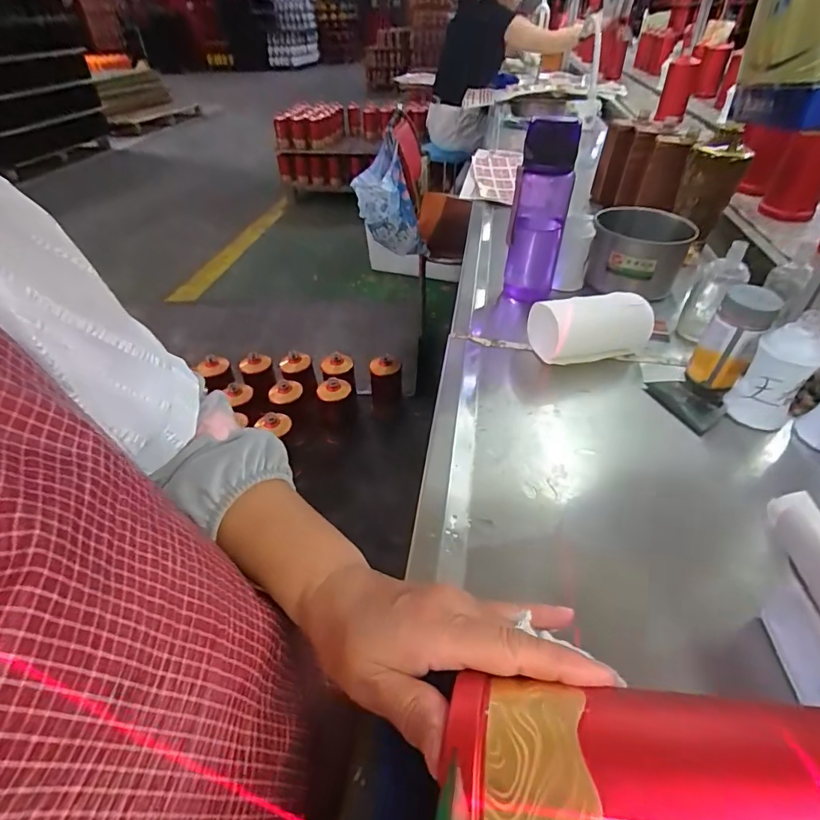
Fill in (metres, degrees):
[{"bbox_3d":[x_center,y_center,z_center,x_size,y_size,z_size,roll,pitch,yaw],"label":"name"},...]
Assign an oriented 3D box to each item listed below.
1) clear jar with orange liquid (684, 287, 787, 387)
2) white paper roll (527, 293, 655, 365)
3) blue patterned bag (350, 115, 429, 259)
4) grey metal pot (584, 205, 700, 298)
[{"bbox_3d":[0.351,-0.080,0.513,0.054,0.104,0.048,26,48,28],"label":"clear jar with orange liquid"},{"bbox_3d":[0.219,-0.100,0.575,0.140,0.061,0.065,-7,41,-6],"label":"white paper roll"},{"bbox_3d":[-0.060,-0.601,1.324,0.188,0.330,0.120,-32,49,-30],"label":"blue patterned bag"},{"bbox_3d":[0.336,-0.231,0.705,0.129,0.096,0.124,18,45,22],"label":"grey metal pot"}]

